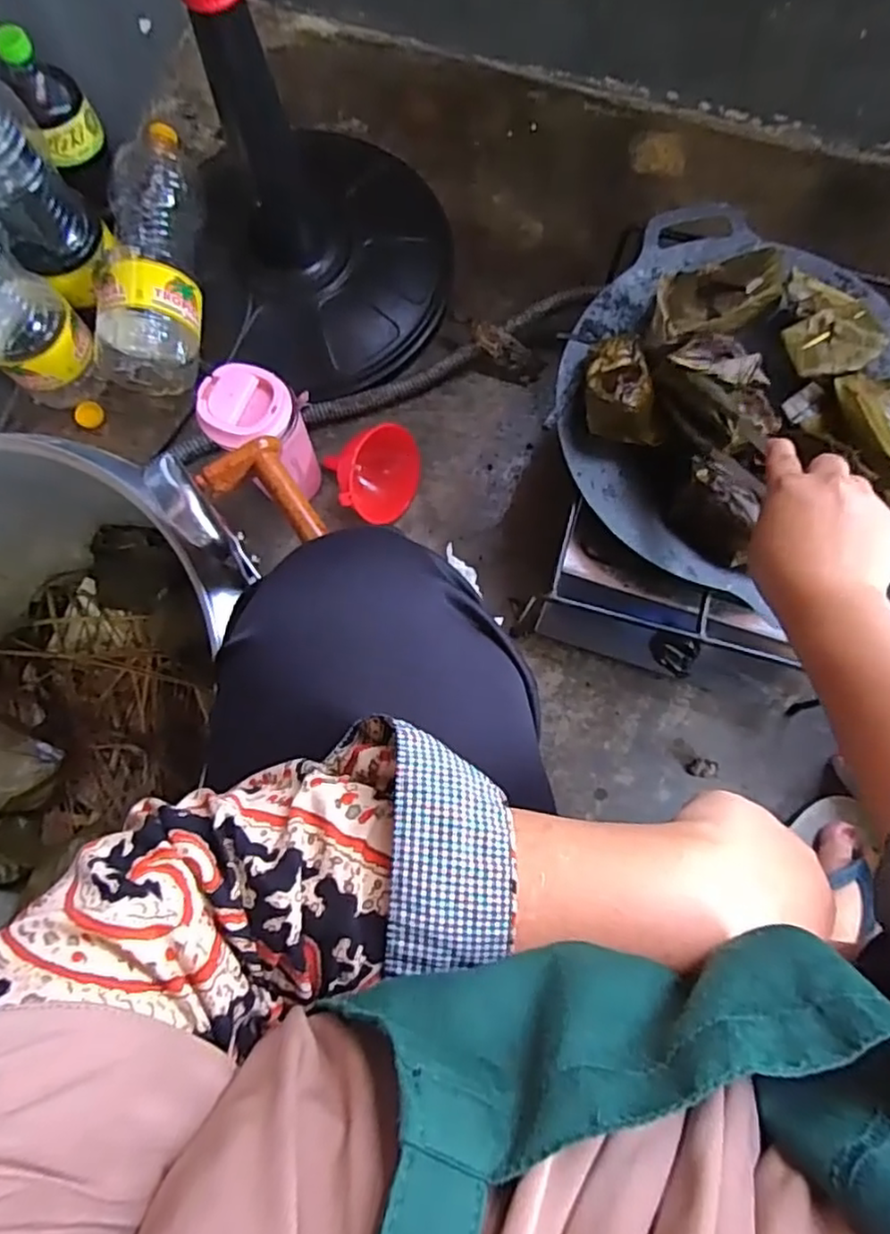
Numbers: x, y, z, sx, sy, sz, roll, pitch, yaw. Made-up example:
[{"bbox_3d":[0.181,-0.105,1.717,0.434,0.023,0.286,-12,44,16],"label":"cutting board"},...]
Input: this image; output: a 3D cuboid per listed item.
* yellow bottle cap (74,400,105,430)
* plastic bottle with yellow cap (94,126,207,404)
[{"bbox_3d":[-0.432,-0.245,0.799,0.033,0.013,0.030,0,79,1],"label":"yellow bottle cap"},{"bbox_3d":[-0.337,-0.413,0.760,0.107,0.093,0.287,-3,79,1],"label":"plastic bottle with yellow cap"}]

